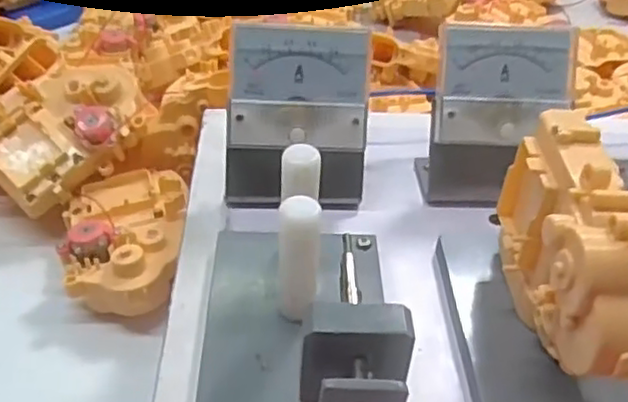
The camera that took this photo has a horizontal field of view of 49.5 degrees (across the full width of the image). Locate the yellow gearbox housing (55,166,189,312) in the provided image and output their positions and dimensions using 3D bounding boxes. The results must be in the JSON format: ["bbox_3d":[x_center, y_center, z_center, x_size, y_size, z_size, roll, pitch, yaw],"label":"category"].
[{"bbox_3d":[-0.102,0.023,0.373,0.064,0.040,0.104,-6,40,-11],"label":"yellow gearbox housing"}]

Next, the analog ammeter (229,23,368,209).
[{"bbox_3d":[-0.008,-0.036,0.317,0.065,0.077,0.043,0,39,-4],"label":"analog ammeter"}]

